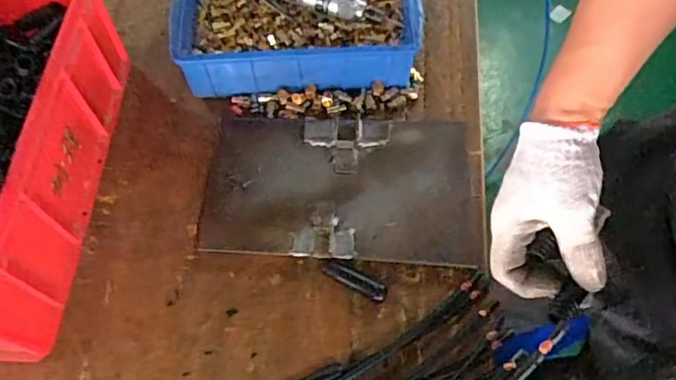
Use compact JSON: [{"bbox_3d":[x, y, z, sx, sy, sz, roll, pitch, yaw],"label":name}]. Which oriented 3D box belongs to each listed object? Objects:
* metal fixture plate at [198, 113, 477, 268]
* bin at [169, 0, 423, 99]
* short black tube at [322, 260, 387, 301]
[{"bbox_3d":[0.004,-0.012,0.641,0.301,0.030,0.186,3,62,2],"label":"metal fixture plate"},{"bbox_3d":[-0.052,-0.220,0.701,0.300,0.093,0.221,-3,62,-1],"label":"bin"},{"bbox_3d":[0.017,0.095,0.583,0.072,0.020,0.019,30,66,15],"label":"short black tube"}]

